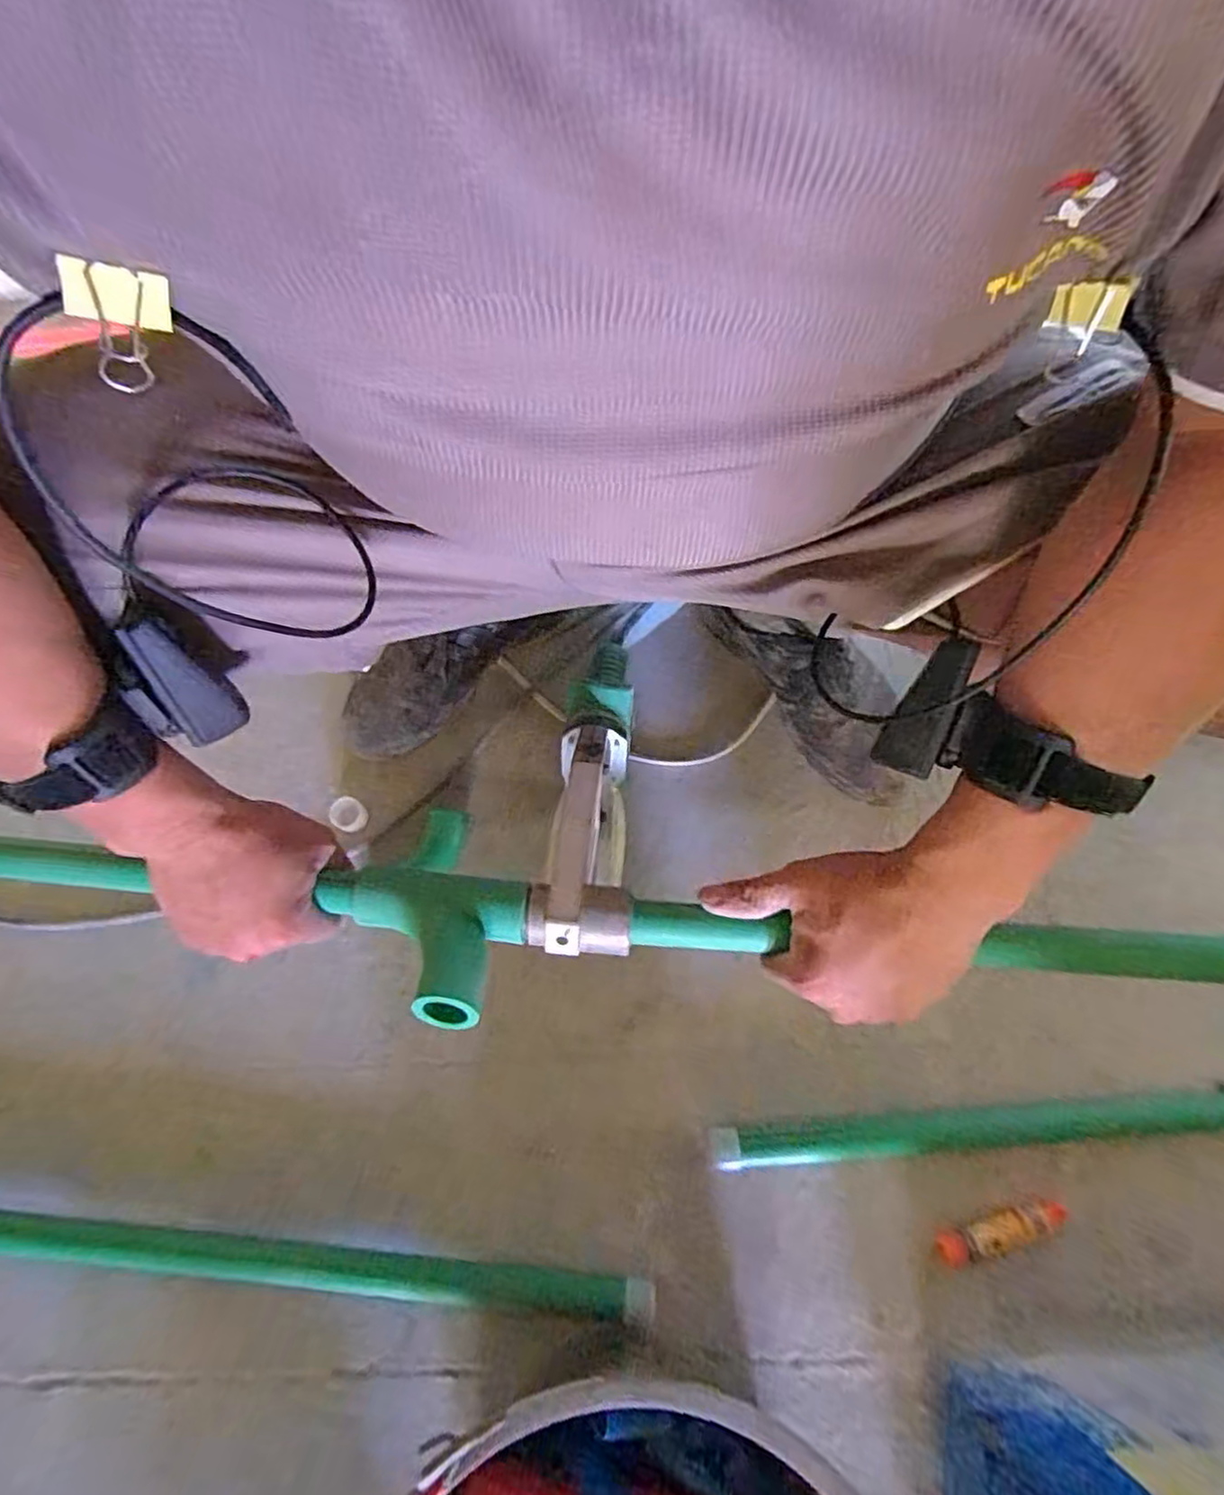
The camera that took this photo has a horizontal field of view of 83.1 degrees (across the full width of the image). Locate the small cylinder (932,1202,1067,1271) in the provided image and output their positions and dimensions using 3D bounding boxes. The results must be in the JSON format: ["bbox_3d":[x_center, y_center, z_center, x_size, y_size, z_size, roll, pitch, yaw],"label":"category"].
[{"bbox_3d":[0.283,0.353,0.505,0.097,0.022,0.019,-17,69,-6],"label":"small cylinder"}]

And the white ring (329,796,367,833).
[{"bbox_3d":[-0.233,0.060,0.611,0.032,0.021,0.028,33,72,13],"label":"white ring"}]

